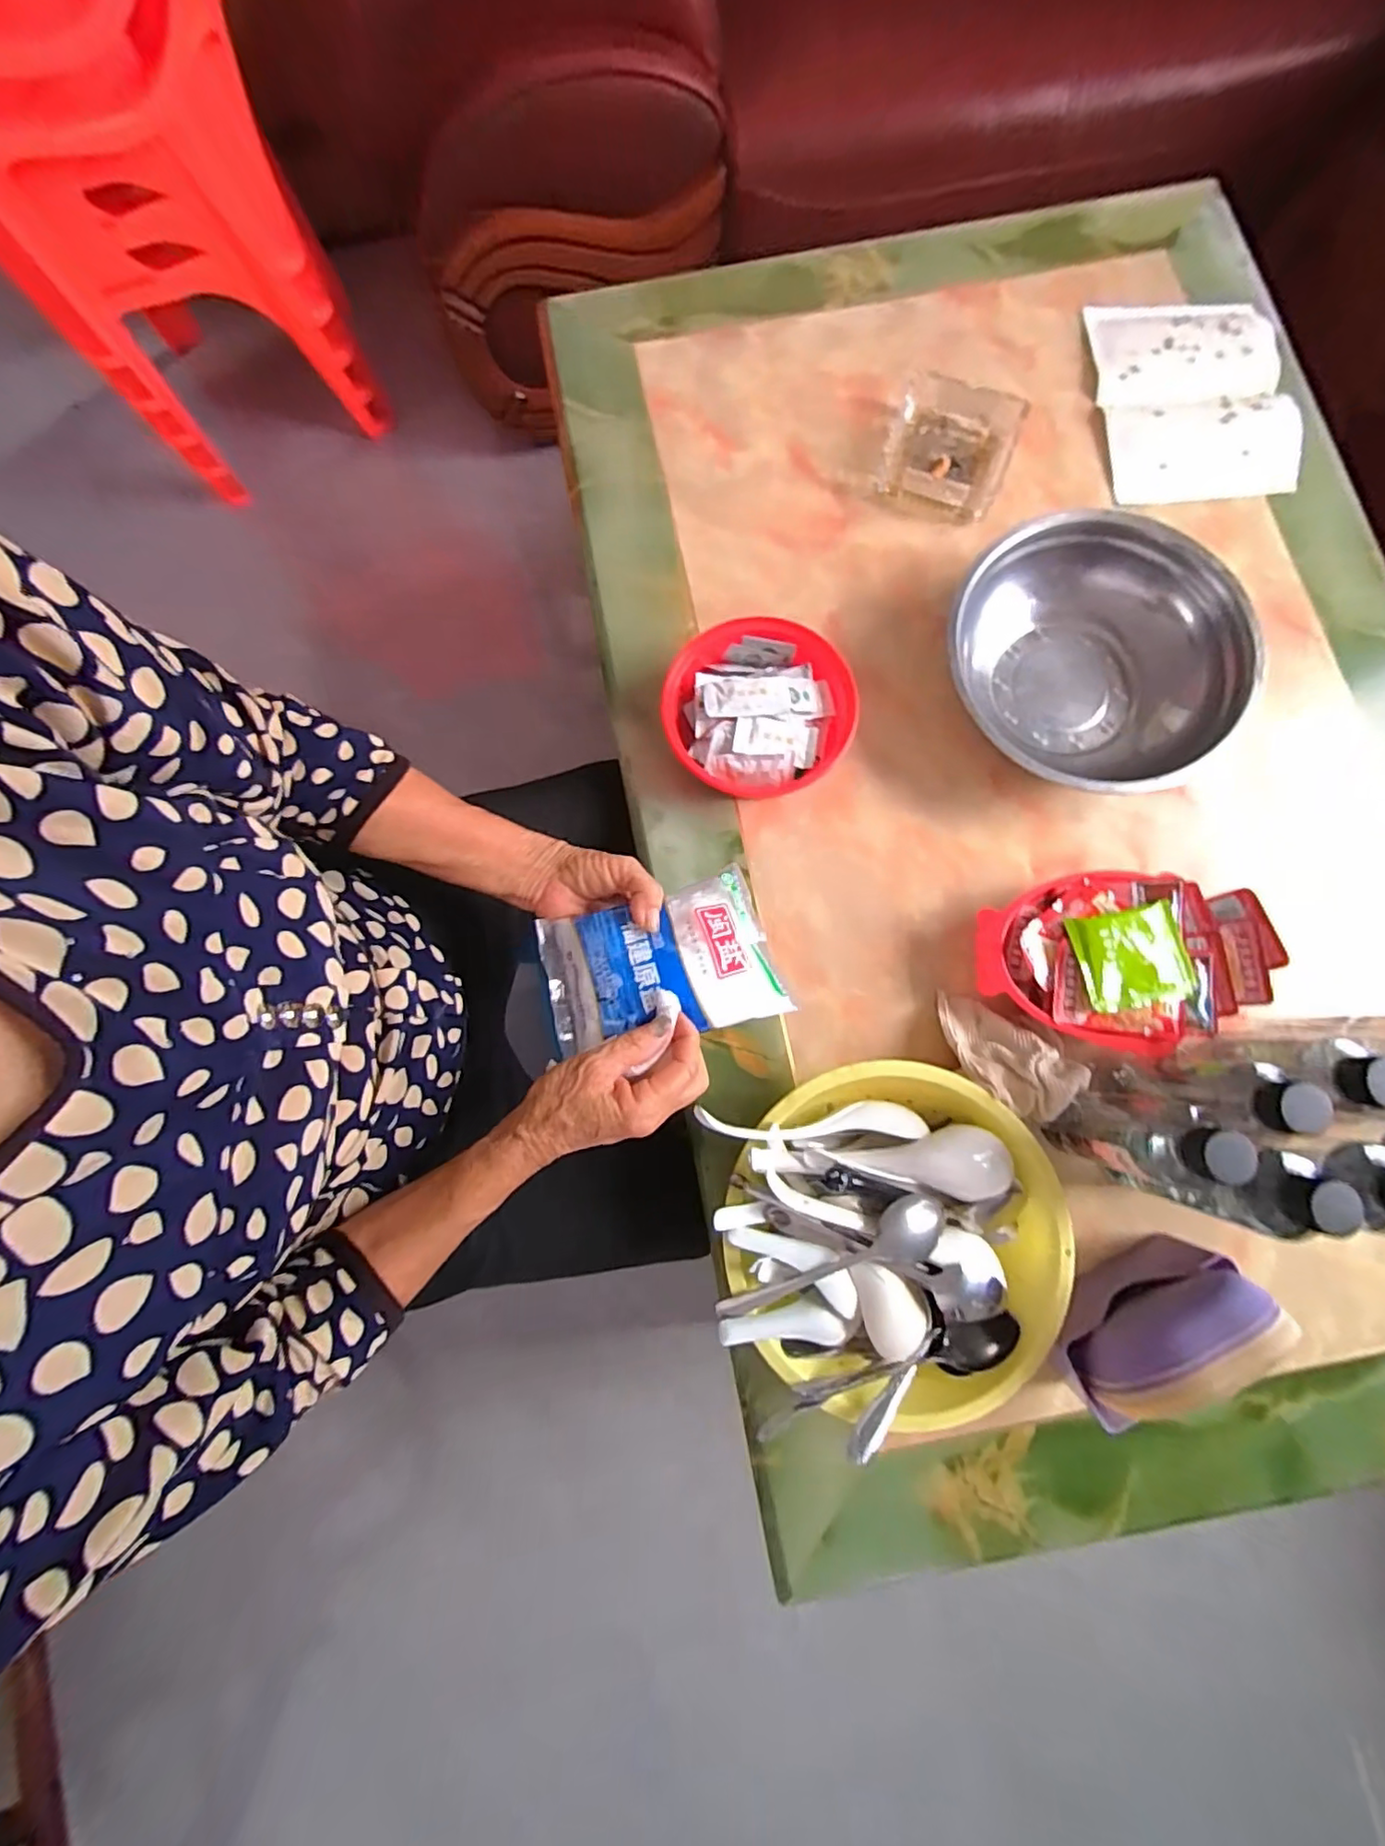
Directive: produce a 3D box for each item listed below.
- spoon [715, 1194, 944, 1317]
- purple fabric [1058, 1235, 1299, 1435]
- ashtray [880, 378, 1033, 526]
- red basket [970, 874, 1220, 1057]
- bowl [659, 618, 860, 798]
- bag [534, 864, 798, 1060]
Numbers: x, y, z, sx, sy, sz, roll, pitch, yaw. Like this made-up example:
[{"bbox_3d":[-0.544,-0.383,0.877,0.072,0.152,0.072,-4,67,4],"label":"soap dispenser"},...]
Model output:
[{"bbox_3d":[0.105,0.251,0.446,0.179,0.018,0.041,-25,80,-2],"label":"spoon"},{"bbox_3d":[0.334,0.291,0.443,0.140,0.129,0.054,-38,81,-6],"label":"purple fabric"},{"bbox_3d":[0.262,-0.486,0.631,0.120,0.033,0.131,21,80,5],"label":"ashtray"},{"bbox_3d":[0.332,0.030,0.519,0.185,0.061,0.146,5,79,2],"label":"red basket"},{"bbox_3d":[0.060,-0.196,0.568,0.166,0.057,0.155,0,79,1],"label":"bowl"},{"bbox_3d":[-0.023,0.029,0.424,0.157,0.034,0.102,-14,79,-2],"label":"bag"}]

